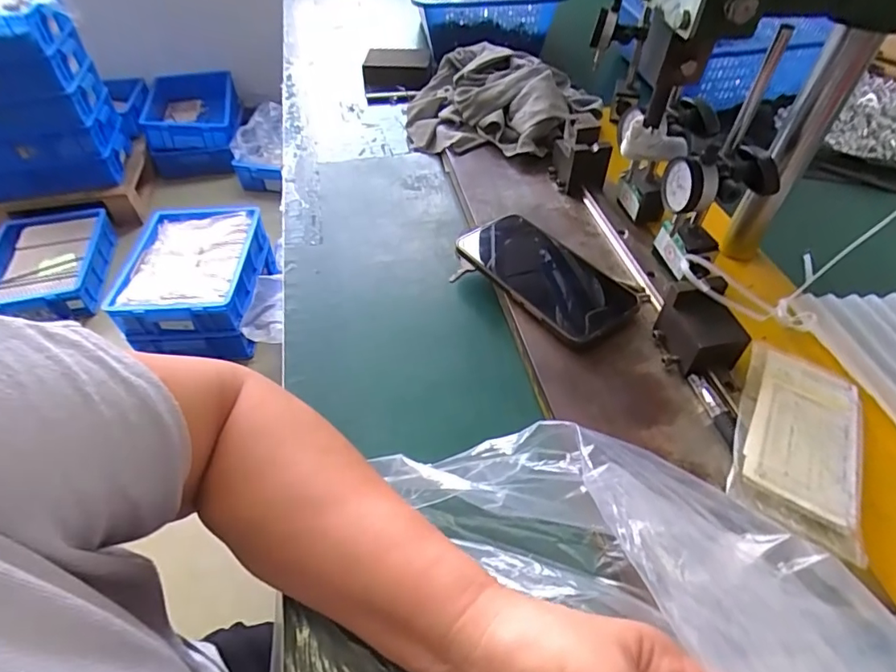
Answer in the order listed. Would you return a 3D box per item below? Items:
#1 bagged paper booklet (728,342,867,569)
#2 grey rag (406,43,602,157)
[{"bbox_3d":[0.227,0.064,0.338,0.071,0.008,0.146,26,47,15],"label":"bagged paper booklet"},{"bbox_3d":[0.060,-0.287,0.640,0.244,0.068,0.200,13,50,13],"label":"grey rag"}]

